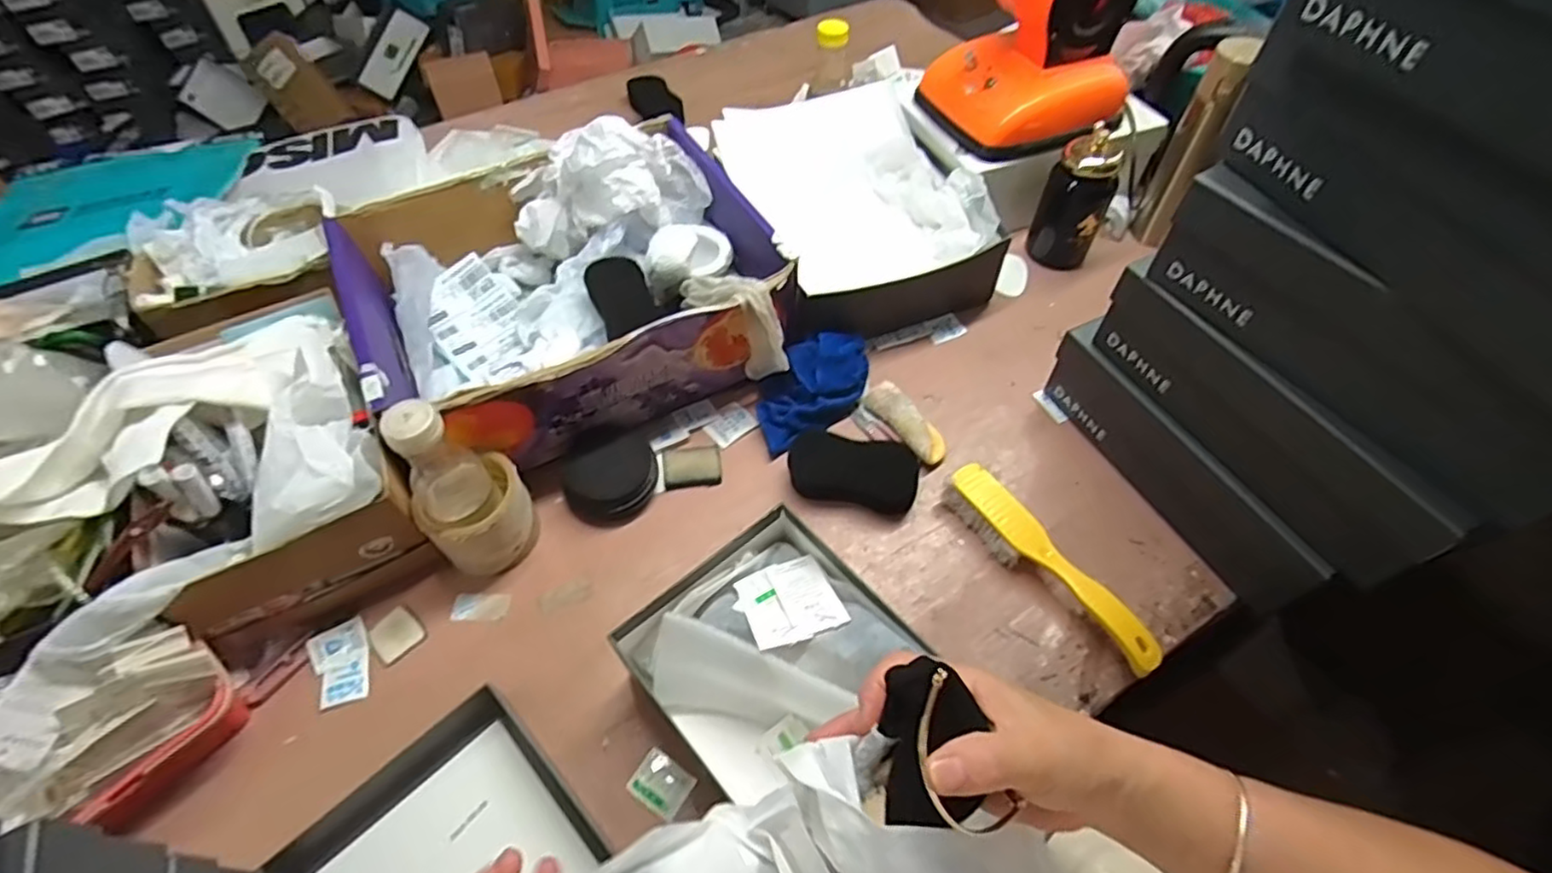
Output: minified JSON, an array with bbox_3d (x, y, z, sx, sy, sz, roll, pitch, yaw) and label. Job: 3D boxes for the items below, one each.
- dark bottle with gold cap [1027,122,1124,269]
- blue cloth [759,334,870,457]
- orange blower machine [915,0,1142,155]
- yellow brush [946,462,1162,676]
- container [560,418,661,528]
[{"bbox_3d":[0.373,-0.296,0.841,0.079,0.156,0.082,26,59,18],"label":"dark bottle with gold cap"},{"bbox_3d":[0.034,-0.058,0.734,0.148,0.056,0.090,-38,63,-24],"label":"blue cloth"},{"bbox_3d":[0.309,-0.473,0.802,0.229,0.201,0.170,-5,55,-4],"label":"orange blower machine"},{"bbox_3d":[0.241,0.114,0.612,0.041,0.046,0.224,-28,59,-18],"label":"yellow brush"},{"bbox_3d":[-0.167,0.034,0.685,0.091,0.031,0.098,0,54,0],"label":"container"}]

